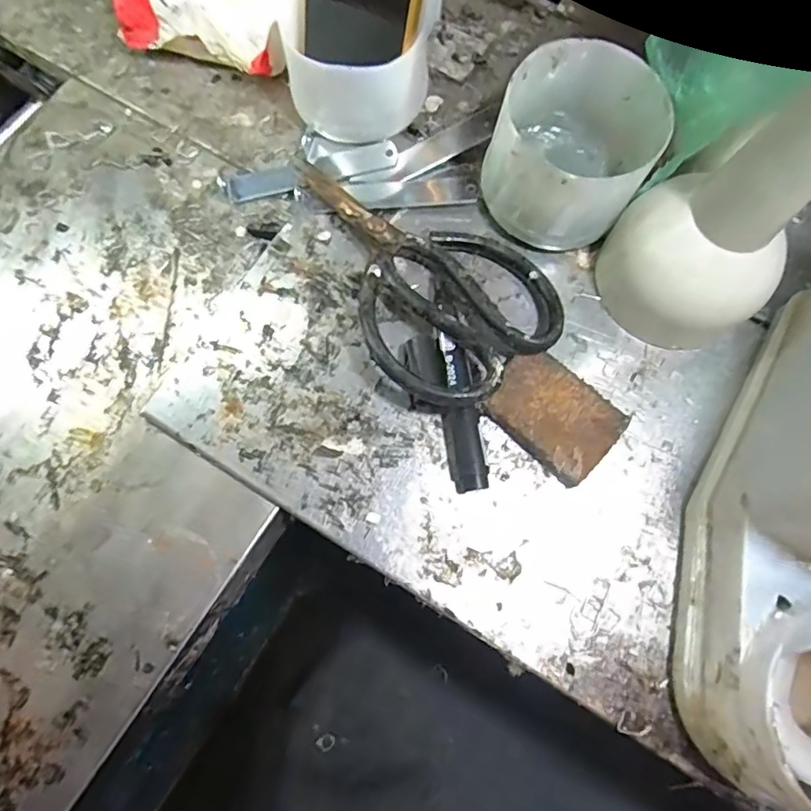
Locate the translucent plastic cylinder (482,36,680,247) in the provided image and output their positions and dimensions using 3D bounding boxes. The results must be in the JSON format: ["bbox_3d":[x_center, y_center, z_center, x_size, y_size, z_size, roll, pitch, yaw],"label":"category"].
[{"bbox_3d":[0.095,-0.143,0.313,0.086,0.067,0.095,24,75,7],"label":"translucent plastic cylinder"}]

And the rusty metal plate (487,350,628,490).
[{"bbox_3d":[0.080,0.006,0.299,0.068,0.015,0.049,42,78,11],"label":"rusty metal plate"}]

